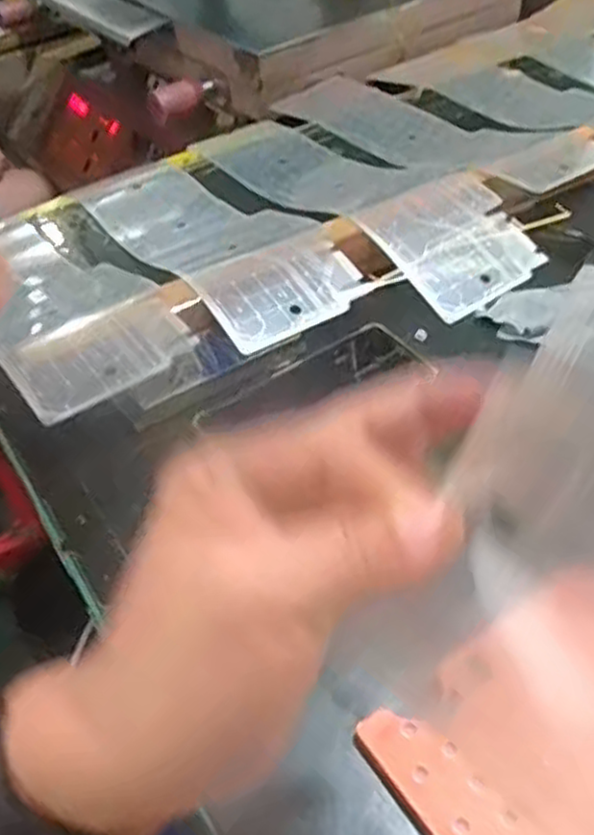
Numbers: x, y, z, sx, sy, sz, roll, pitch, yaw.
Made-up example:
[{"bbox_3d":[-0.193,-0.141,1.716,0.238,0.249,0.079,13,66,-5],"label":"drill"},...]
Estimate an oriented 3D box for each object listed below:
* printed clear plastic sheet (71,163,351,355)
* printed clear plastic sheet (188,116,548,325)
[{"bbox_3d":[-0.092,-0.174,0.697,0.126,0.049,0.388,-29,51,-22],"label":"printed clear plastic sheet"},{"bbox_3d":[0.052,-0.231,0.733,0.136,0.037,0.421,-29,51,-22],"label":"printed clear plastic sheet"}]

